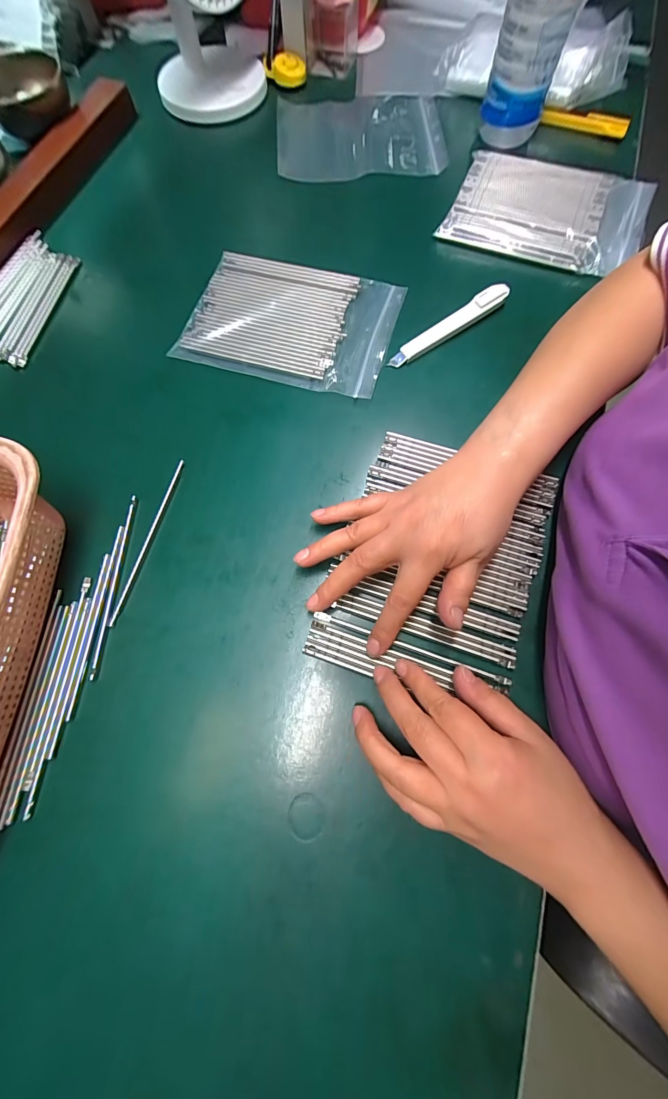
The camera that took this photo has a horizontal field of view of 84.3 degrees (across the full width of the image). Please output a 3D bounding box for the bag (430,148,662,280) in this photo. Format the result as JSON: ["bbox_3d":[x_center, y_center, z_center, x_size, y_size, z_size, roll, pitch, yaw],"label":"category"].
[{"bbox_3d":[0.225,-0.359,0.390,0.183,0.023,0.130,26,75,9],"label":"bag"}]

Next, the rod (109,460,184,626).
[{"bbox_3d":[-0.150,-0.010,0.302,0.004,0.005,0.145,14,73,6],"label":"rod"}]

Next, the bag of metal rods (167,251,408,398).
[{"bbox_3d":[-0.041,-0.225,0.361,0.194,0.015,0.140,16,73,6],"label":"bag of metal rods"}]

